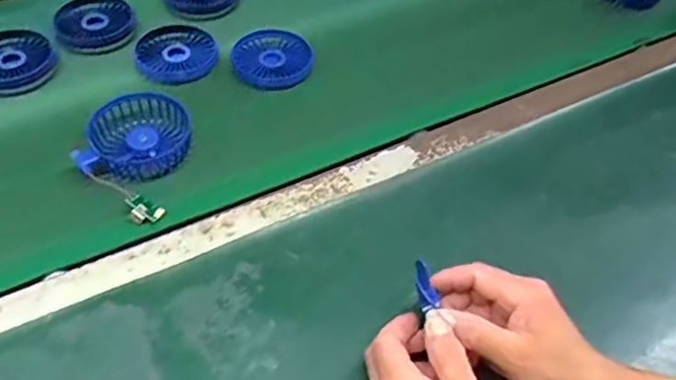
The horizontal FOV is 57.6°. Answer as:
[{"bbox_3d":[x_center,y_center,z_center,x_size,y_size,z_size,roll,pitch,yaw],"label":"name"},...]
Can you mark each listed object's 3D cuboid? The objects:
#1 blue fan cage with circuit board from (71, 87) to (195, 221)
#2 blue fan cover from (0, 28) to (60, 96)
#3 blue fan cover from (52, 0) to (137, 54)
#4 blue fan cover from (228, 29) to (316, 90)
[{"bbox_3d":[-0.187,-0.039,0.564,0.089,0.024,0.133,10,50,2],"label":"blue fan cage with circuit board"},{"bbox_3d":[-0.345,-0.136,0.649,0.088,0.017,0.085,-28,58,-26],"label":"blue fan cover"},{"bbox_3d":[-0.276,-0.192,0.697,0.085,0.013,0.092,-9,52,-13],"label":"blue fan cover"},{"bbox_3d":[-0.071,-0.145,0.673,0.088,0.009,0.092,-5,51,-10],"label":"blue fan cover"}]

